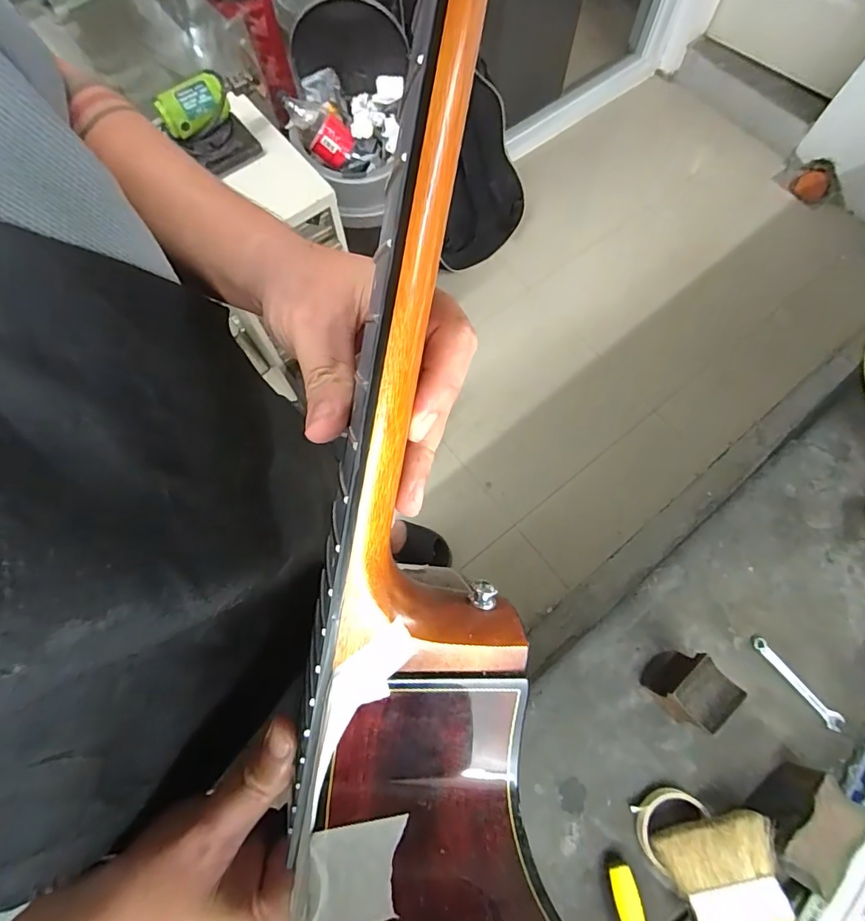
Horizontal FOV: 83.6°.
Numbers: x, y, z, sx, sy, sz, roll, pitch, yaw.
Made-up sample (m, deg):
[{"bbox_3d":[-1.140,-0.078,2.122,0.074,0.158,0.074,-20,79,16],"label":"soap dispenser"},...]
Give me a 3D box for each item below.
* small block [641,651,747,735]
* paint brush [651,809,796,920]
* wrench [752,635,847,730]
[{"bbox_3d":[0.307,0.275,0.576,0.063,0.092,0.064,42,77,13],"label":"small block"},{"bbox_3d":[0.332,0.502,0.489,0.117,0.021,0.230,-13,63,-4],"label":"paint brush"},{"bbox_3d":[0.465,0.284,0.617,0.021,0.006,0.130,-39,75,-12],"label":"wrench"}]

